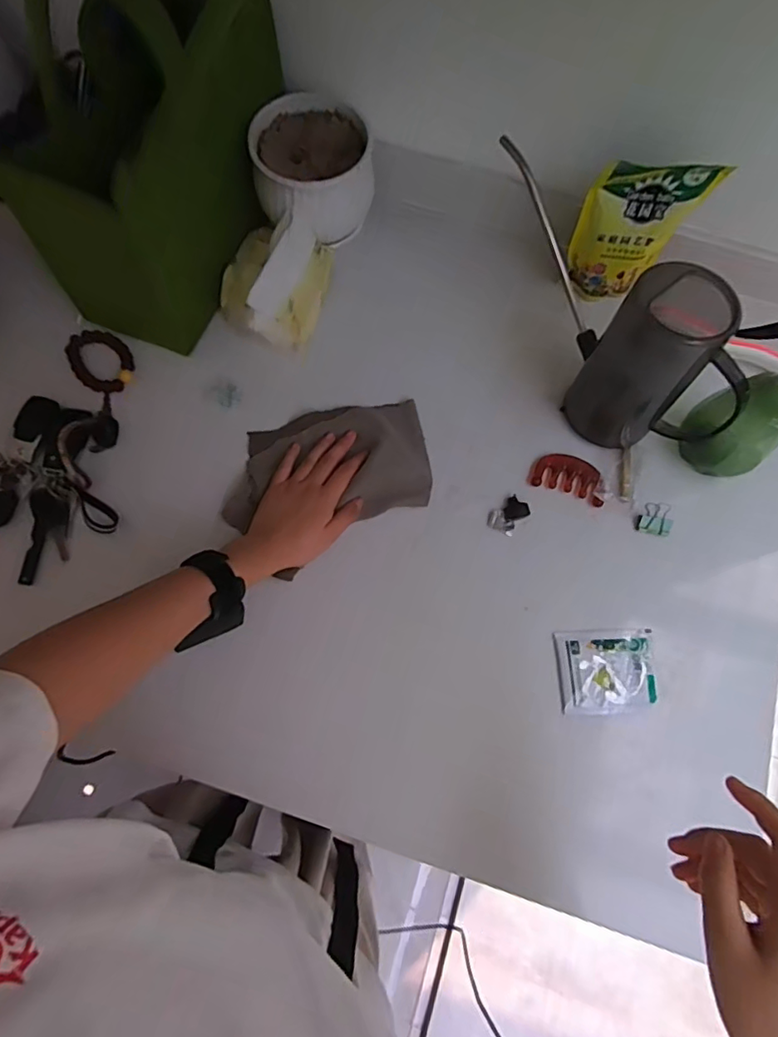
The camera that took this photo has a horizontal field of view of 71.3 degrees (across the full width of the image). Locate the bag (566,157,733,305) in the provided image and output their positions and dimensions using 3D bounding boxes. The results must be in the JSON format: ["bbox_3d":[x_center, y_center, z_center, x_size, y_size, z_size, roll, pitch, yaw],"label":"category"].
[{"bbox_3d":[0.258,-0.300,0.579,0.117,0.146,0.039,3,72,-1],"label":"bag"}]

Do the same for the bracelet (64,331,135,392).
[{"bbox_3d":[-0.320,-0.176,0.604,0.083,0.008,0.061,44,76,11],"label":"bracelet"}]

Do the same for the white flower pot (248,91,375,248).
[{"bbox_3d":[-0.086,-0.389,0.614,0.125,0.088,0.140,-16,74,-7],"label":"white flower pot"}]

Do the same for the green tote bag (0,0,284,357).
[{"bbox_3d":[-0.224,-0.368,0.484,0.133,0.325,0.273,27,73,6],"label":"green tote bag"}]

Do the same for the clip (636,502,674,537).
[{"bbox_3d":[0.279,-0.001,0.564,0.035,0.012,0.033,13,72,2],"label":"clip"}]

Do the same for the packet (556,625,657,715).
[{"bbox_3d":[0.210,0.148,0.523,0.094,0.005,0.077,-1,72,-3],"label":"packet"}]

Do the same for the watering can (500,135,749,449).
[{"bbox_3d":[0.211,-0.200,0.542,0.089,0.163,0.311,-31,76,-11],"label":"watering can"}]

